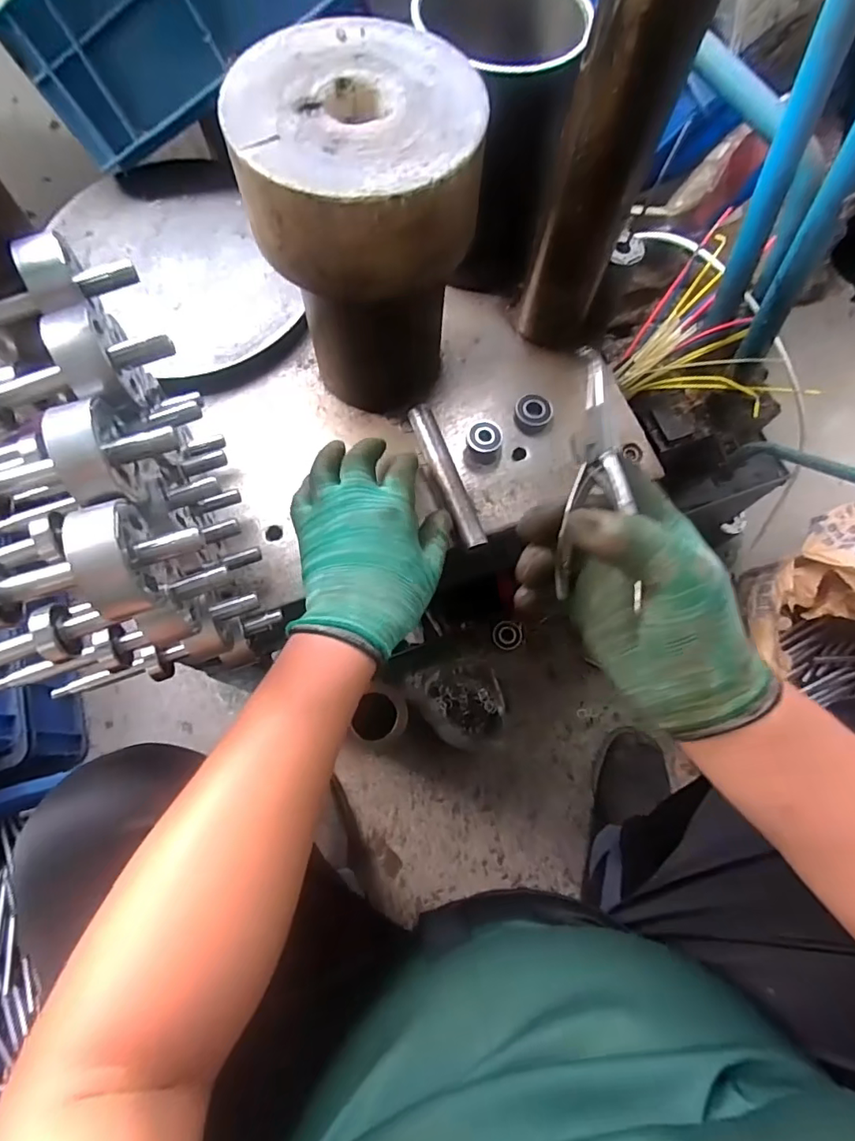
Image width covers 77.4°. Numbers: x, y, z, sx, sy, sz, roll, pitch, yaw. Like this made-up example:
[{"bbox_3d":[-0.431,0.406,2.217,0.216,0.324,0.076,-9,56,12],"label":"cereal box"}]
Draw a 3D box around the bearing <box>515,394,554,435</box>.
[{"bbox_3d":[0.097,-0.144,0.490,0.035,0.015,0.033,1,72,-2],"label":"bearing"}]

